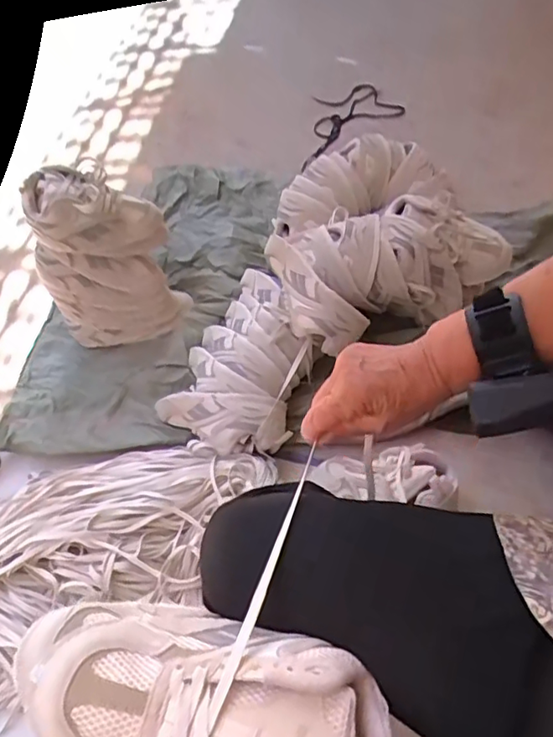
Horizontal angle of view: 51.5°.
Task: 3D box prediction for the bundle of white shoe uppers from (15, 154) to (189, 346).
[{"bbox_3d":[-0.299,-0.194,1.026,0.216,0.311,0.132,0,55,5],"label":"bundle of white shoe uppers"}]

